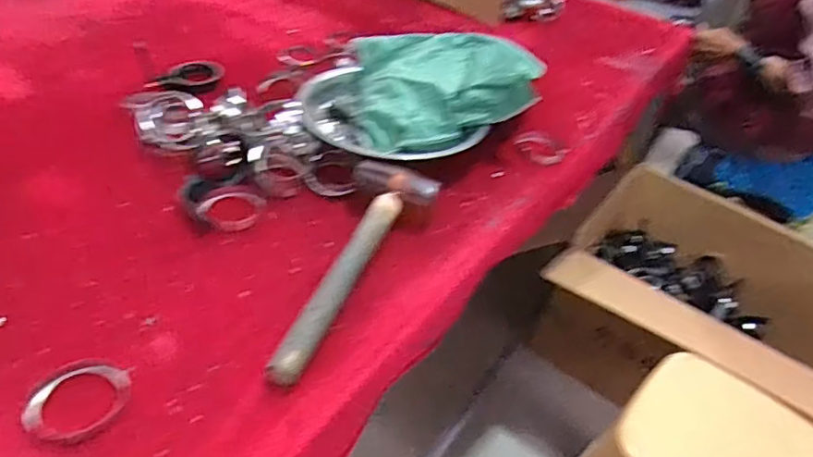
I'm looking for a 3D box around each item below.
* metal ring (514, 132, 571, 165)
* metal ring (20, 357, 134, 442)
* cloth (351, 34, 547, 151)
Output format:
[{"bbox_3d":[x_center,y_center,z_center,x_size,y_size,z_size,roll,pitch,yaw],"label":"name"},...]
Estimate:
[{"bbox_3d":[0.202,-0.125,0.900,0.077,0.018,0.077,6,39,-5],"label":"metal ring"},{"bbox_3d":[-0.274,0.143,0.486,0.073,0.009,0.078,6,39,-5],"label":"metal ring"},{"bbox_3d":[0.068,-0.210,0.860,0.276,0.089,0.215,6,39,-5],"label":"cloth"}]

